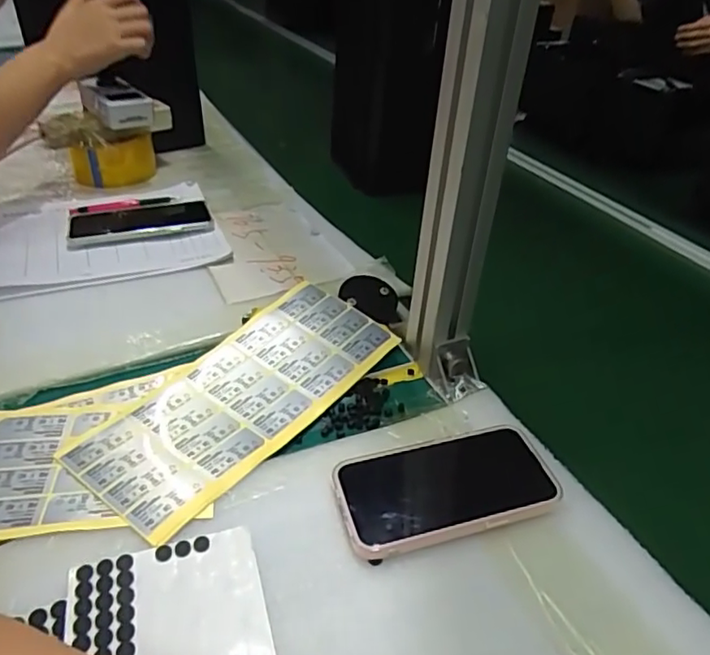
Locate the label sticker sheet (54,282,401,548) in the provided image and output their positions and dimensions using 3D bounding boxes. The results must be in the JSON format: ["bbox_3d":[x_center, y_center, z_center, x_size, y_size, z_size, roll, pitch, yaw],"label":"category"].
[{"bbox_3d":[-0.089,0.050,0.483,0.117,0.020,0.271,26,43,28],"label":"label sticker sheet"}]

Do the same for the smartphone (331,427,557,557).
[{"bbox_3d":[0.062,0.111,0.410,0.146,0.015,0.079,-7,38,-13],"label":"smartphone"}]

